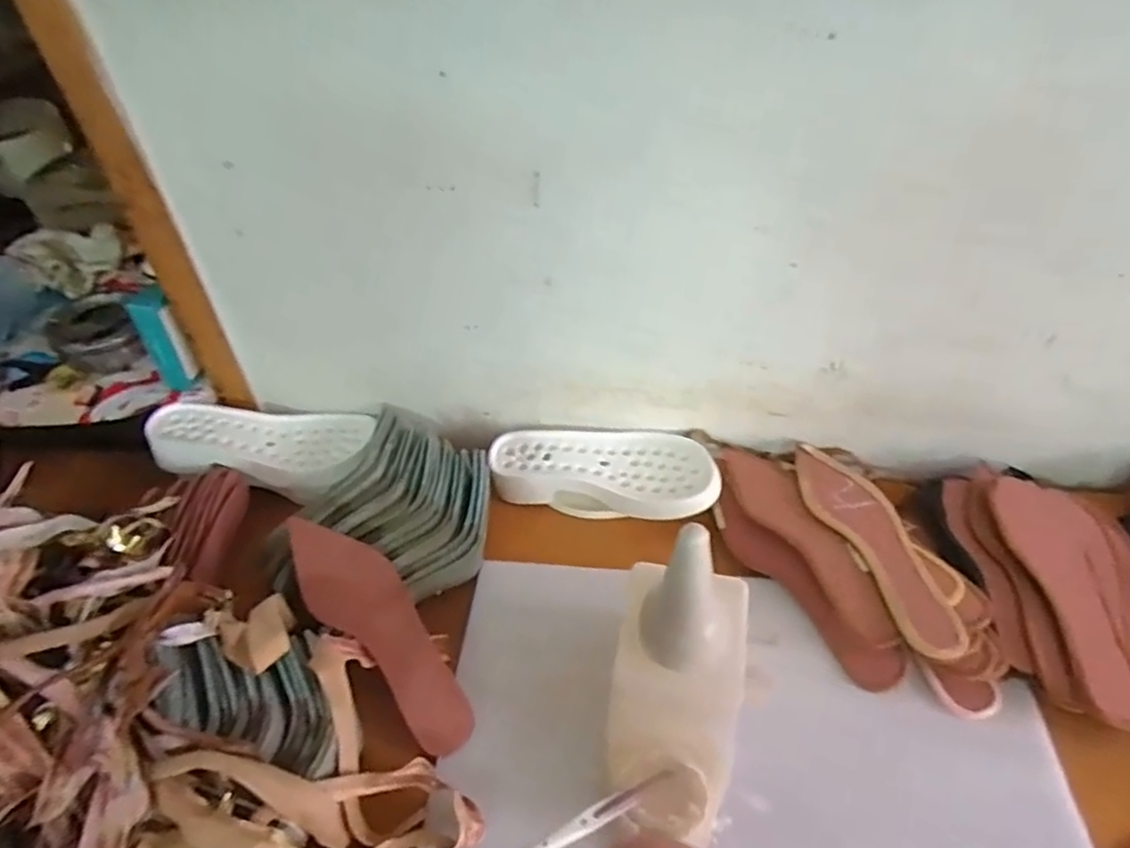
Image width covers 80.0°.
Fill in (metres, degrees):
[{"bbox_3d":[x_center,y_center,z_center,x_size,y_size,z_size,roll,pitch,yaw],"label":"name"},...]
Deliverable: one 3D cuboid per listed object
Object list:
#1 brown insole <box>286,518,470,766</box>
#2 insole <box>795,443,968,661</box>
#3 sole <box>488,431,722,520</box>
[{"bbox_3d":[-0.172,0.185,0.623,0.074,0.016,0.256,-33,71,-28],"label":"brown insole"},{"bbox_3d":[0.308,0.112,0.673,0.071,0.012,0.257,-19,46,-6],"label":"insole"},{"bbox_3d":[0.044,0.056,0.773,0.254,0.050,0.101,7,44,10],"label":"sole"}]

